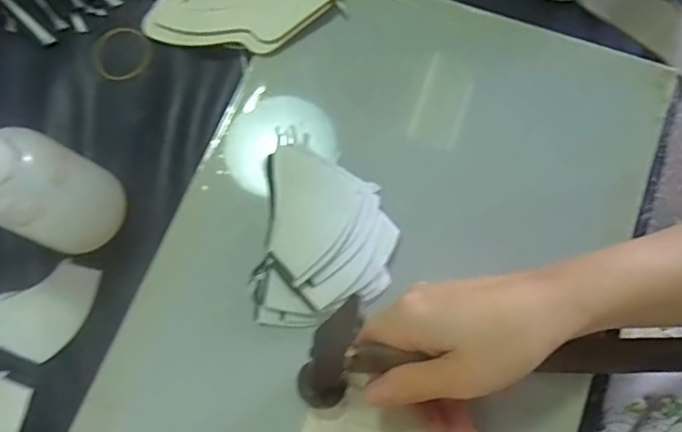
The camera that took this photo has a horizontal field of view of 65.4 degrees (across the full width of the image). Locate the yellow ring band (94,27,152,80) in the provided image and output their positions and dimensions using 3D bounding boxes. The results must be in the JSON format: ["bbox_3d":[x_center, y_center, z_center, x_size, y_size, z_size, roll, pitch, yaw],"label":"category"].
[{"bbox_3d":[-0.174,-0.130,0.421,0.044,0.005,0.046,0,76,1],"label":"yellow ring band"}]

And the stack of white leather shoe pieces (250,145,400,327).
[{"bbox_3d":[-0.010,0.015,0.352,0.087,0.031,0.115,6,76,3],"label":"stack of white leather shoe pieces"}]

